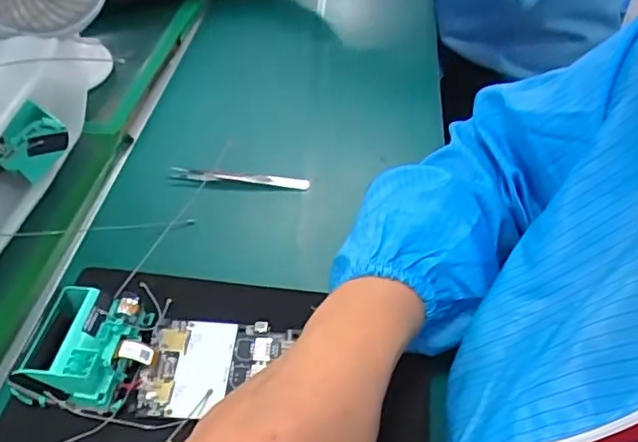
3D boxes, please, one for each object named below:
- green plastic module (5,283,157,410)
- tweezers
[{"bbox_3d":[-0.141,0.072,0.351,0.070,0.034,0.067,4,45,3],"label":"green plastic module"},{"bbox_3d":[-0.071,-0.038,0.527,0.123,0.014,0.013,2,44,1],"label":"tweezers"}]

